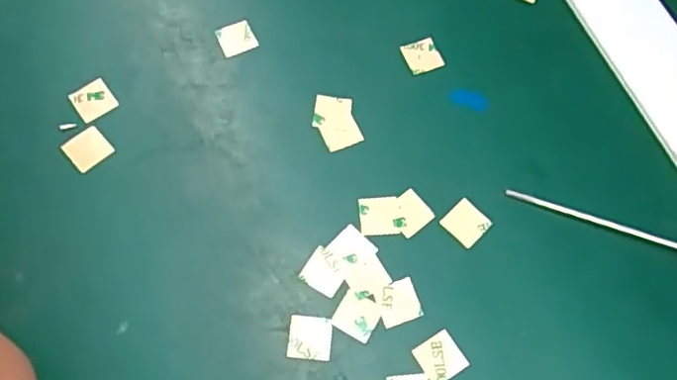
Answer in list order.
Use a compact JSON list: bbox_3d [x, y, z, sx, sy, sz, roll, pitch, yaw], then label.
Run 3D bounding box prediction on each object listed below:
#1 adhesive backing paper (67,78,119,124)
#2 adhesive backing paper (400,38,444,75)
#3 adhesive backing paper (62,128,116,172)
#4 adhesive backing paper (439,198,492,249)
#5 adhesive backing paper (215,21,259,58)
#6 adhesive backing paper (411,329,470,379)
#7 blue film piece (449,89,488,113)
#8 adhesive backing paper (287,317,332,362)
[{"bbox_3d":[-0.102,-0.037,0.257,0.015,0.004,0.015,-33,73,-15],"label":"adhesive backing paper"},{"bbox_3d":[0.037,-0.059,0.273,0.016,0.004,0.015,-21,79,-12],"label":"adhesive backing paper"},{"bbox_3d":[-0.101,-0.017,0.248,0.016,0.004,0.016,-40,75,-17],"label":"adhesive backing paper"},{"bbox_3d":[0.050,0.013,0.245,0.015,0.004,0.015,-43,80,-14],"label":"adhesive backing paper"},{"bbox_3d":[-0.045,-0.066,0.272,0.015,0.004,0.014,-24,83,-7],"label":"adhesive backing paper"},{"bbox_3d":[0.037,0.060,0.223,0.016,0.004,0.015,-29,72,-14],"label":"adhesive backing paper"},{"bbox_3d":[0.056,-0.039,0.267,0.016,0.004,0.009,17,66,4],"label":"blue film piece"},{"bbox_3d":[-0.010,0.053,0.223,0.015,0.004,0.015,5,67,-1],"label":"adhesive backing paper"}]

